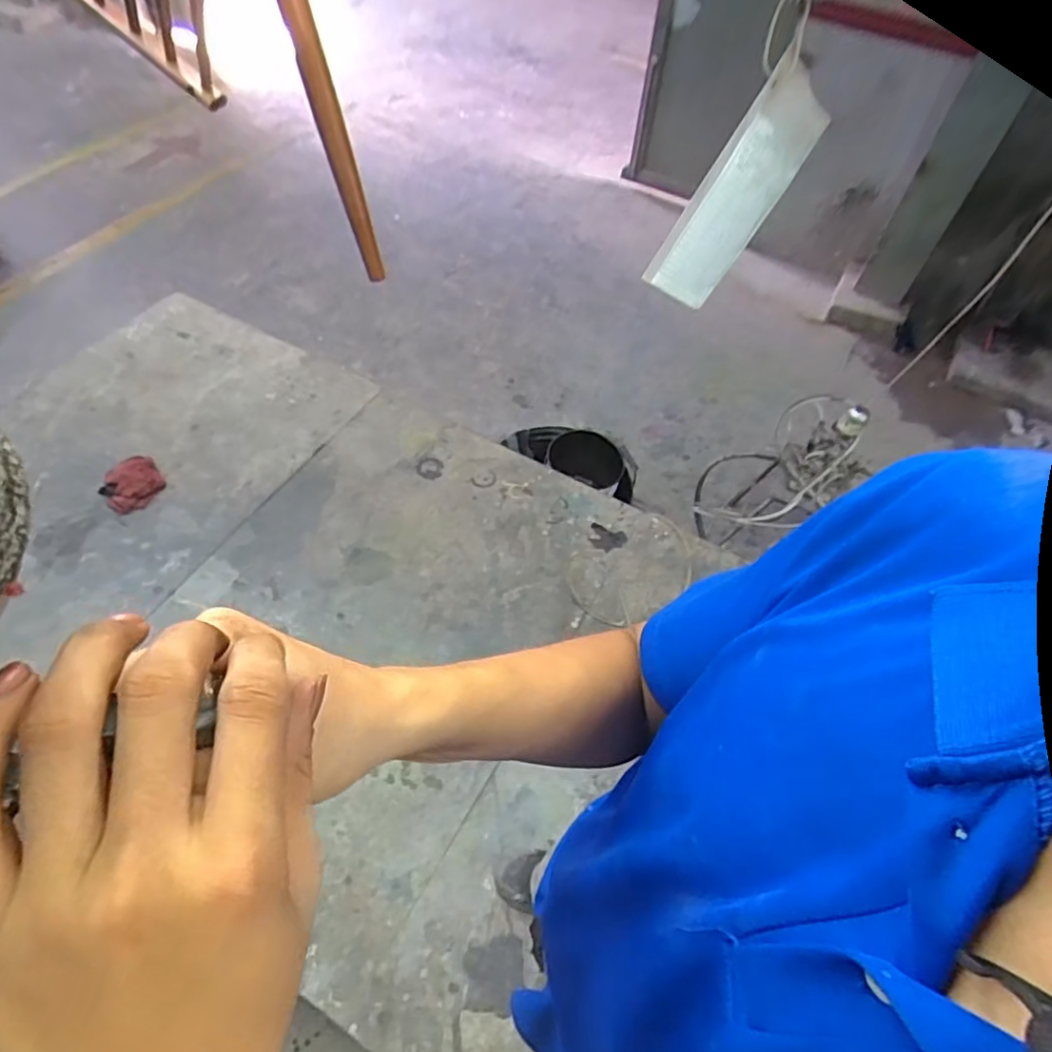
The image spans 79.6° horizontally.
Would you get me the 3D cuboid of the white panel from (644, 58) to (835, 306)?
[{"bbox_3d":[0.175,-0.272,0.534,0.141,0.185,0.008,-18,63,-46],"label":"white panel"}]

